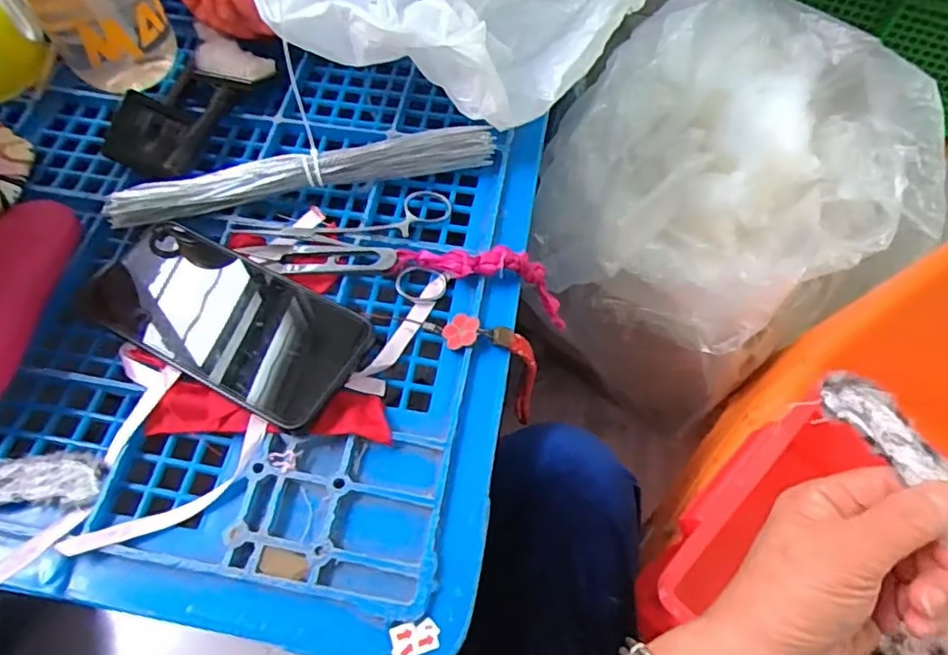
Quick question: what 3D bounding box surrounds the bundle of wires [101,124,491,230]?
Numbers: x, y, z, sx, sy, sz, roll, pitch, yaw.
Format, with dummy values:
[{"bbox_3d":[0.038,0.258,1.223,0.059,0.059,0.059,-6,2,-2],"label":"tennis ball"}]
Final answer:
[{"bbox_3d":[-0.110,-0.104,0.425,0.251,0.029,0.039,-13,65,-10],"label":"bundle of wires"}]

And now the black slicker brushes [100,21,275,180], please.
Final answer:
[{"bbox_3d":[-0.207,-0.163,0.461,0.089,0.040,0.123,13,63,3],"label":"black slicker brushes"}]

